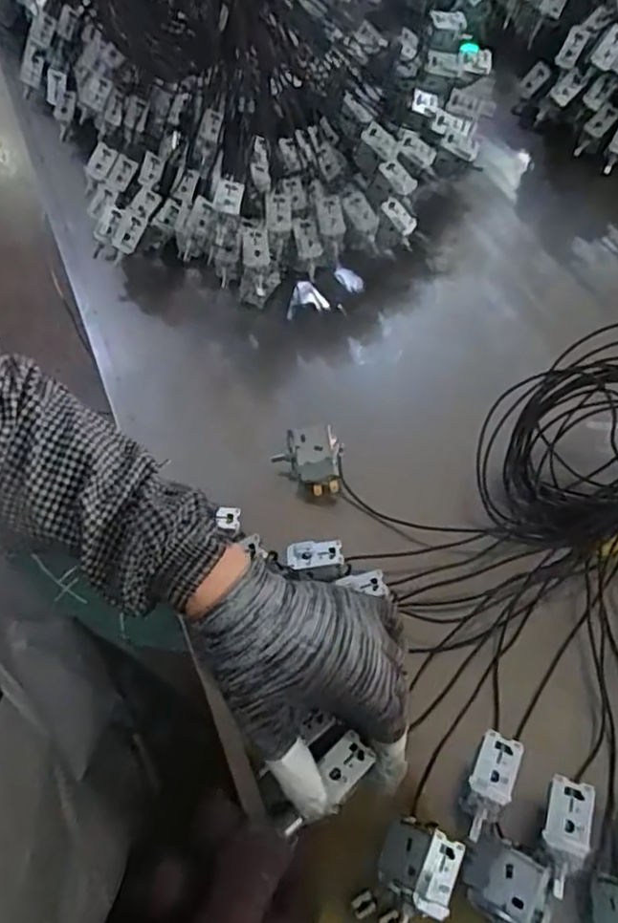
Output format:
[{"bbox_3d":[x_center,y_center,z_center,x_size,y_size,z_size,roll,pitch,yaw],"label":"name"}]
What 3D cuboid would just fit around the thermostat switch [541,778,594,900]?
[{"bbox_3d":[0.141,0.207,0.357,0.023,0.020,0.056,21,62,16],"label":"thermostat switch"}]

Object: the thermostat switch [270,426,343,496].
[{"bbox_3d":[-0.001,0.001,0.534,0.053,0.050,0.039,2,58,5],"label":"thermostat switch"}]

